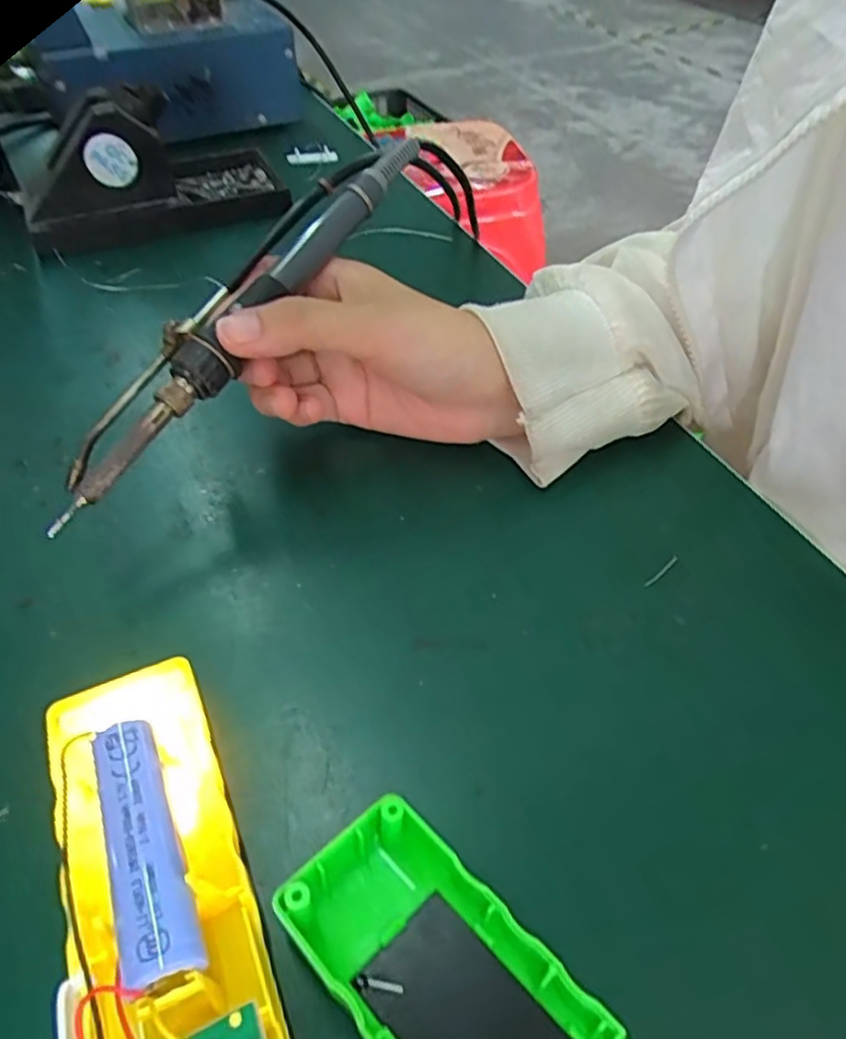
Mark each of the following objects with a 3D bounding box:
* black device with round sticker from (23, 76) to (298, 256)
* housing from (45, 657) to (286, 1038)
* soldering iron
[{"bbox_3d":[-0.173,-0.228,0.421,0.158,0.069,0.079,-21,52,-18],"label":"black device with round sticker"},{"bbox_3d":[-0.058,0.104,0.158,0.048,0.035,0.161,-19,51,-14],"label":"housing"},{"bbox_3d":[-0.070,-0.083,0.256,0.031,0.016,0.201,29,72,23],"label":"soldering iron"}]

